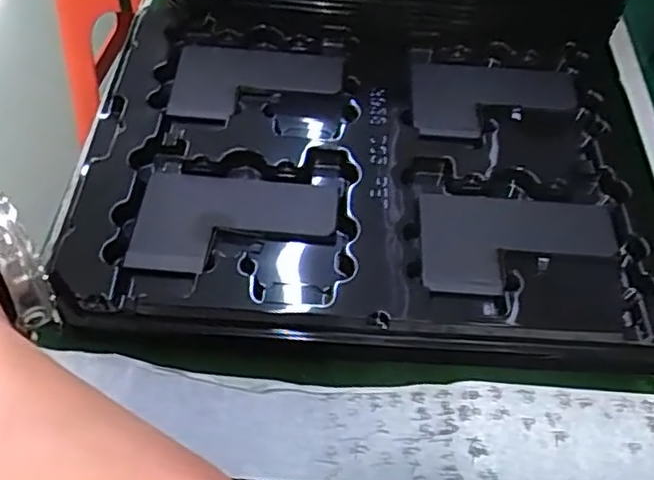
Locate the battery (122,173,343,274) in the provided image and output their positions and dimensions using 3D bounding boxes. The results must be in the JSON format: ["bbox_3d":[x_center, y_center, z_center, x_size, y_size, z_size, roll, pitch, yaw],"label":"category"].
[{"bbox_3d":[-0.044,-0.007,0.310,0.096,0.005,0.058,5,55,0],"label":"battery"}]

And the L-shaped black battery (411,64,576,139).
[{"bbox_3d":[0.097,-0.080,0.369,0.095,0.007,0.060,5,55,1],"label":"L-shaped black battery"}]

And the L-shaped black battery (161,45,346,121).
[{"bbox_3d":[-0.042,-0.089,0.372,0.096,0.007,0.062,5,55,1],"label":"L-shaped black battery"}]

